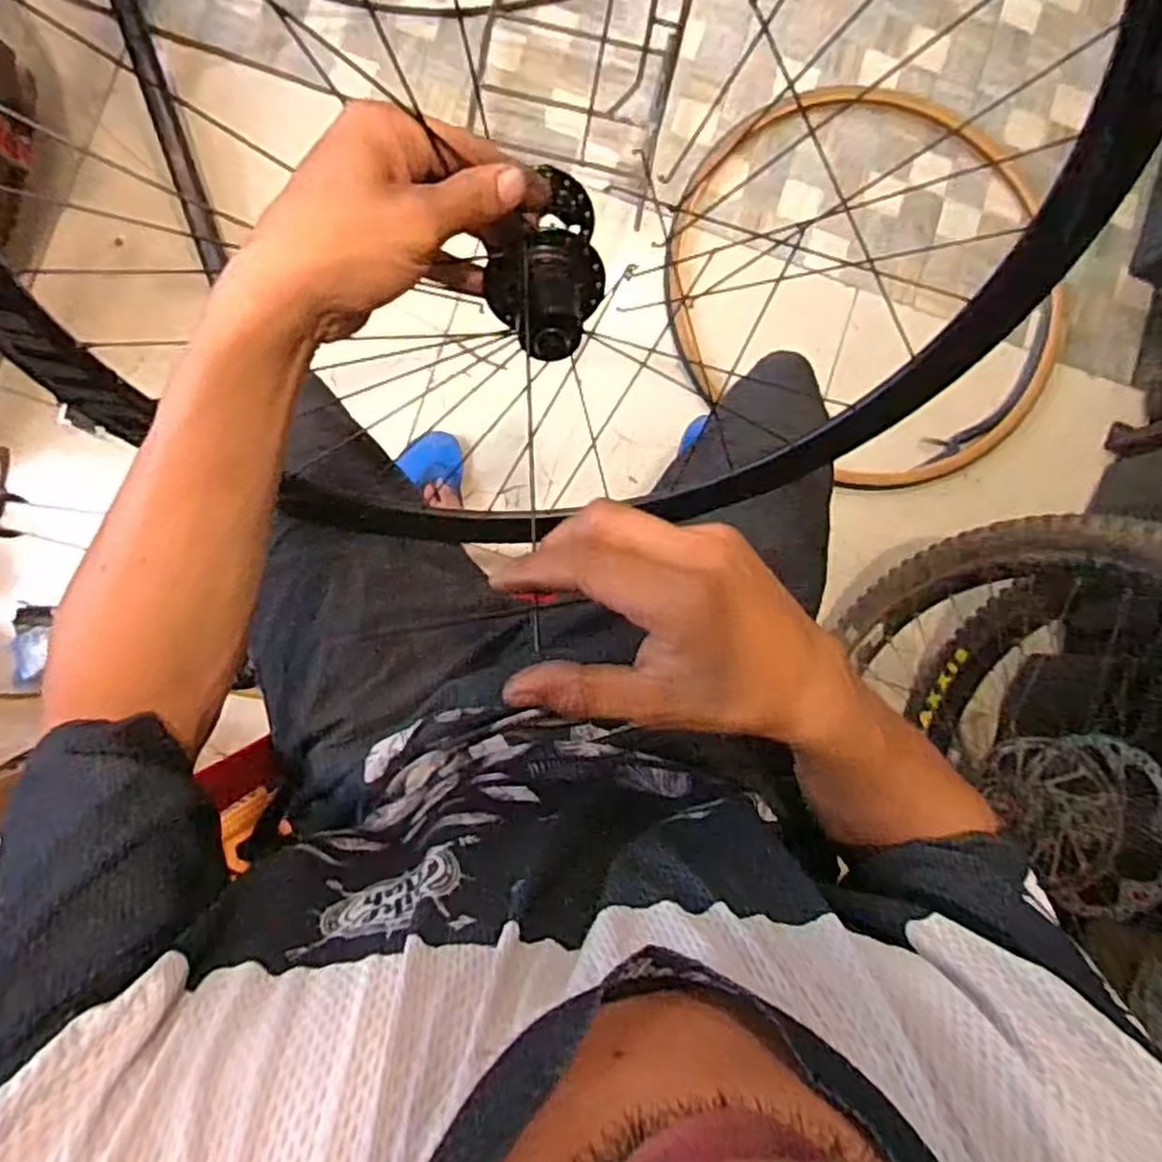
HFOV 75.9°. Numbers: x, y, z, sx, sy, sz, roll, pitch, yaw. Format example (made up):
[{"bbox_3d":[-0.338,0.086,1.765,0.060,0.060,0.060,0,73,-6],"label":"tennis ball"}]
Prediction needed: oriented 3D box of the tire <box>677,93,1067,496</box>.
[{"bbox_3d":[0.459,-0.466,1.181,0.602,0.069,0.648,0,87,-5],"label":"tire"}]

